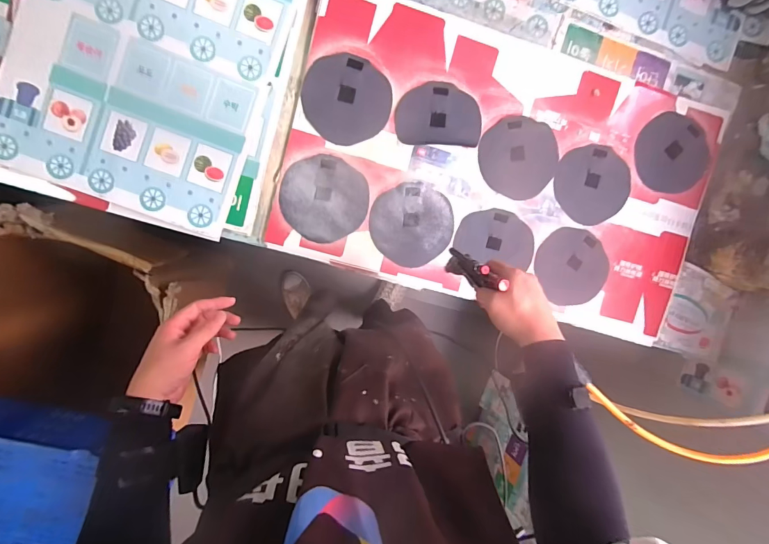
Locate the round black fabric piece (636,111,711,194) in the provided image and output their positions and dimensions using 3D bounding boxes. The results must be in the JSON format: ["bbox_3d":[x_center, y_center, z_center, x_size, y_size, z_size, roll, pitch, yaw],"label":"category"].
[{"bbox_3d":[0.553,-0.227,0.743,0.146,0.009,0.145,0,94,-5],"label":"round black fabric piece"}]

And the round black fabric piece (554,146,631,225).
[{"bbox_3d":[0.395,-0.165,0.732,0.144,0.006,0.141,0,94,-5],"label":"round black fabric piece"}]

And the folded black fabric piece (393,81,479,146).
[{"bbox_3d":[0.095,-0.275,0.680,0.148,0.007,0.101,-1,94,-5],"label":"folded black fabric piece"}]

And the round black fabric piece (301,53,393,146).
[{"bbox_3d":[-0.063,-0.292,0.661,0.142,0.008,0.142,0,94,-5],"label":"round black fabric piece"}]

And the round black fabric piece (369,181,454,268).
[{"bbox_3d":[0.051,-0.084,0.697,0.146,0.010,0.141,-28,96,-3],"label":"round black fabric piece"}]

